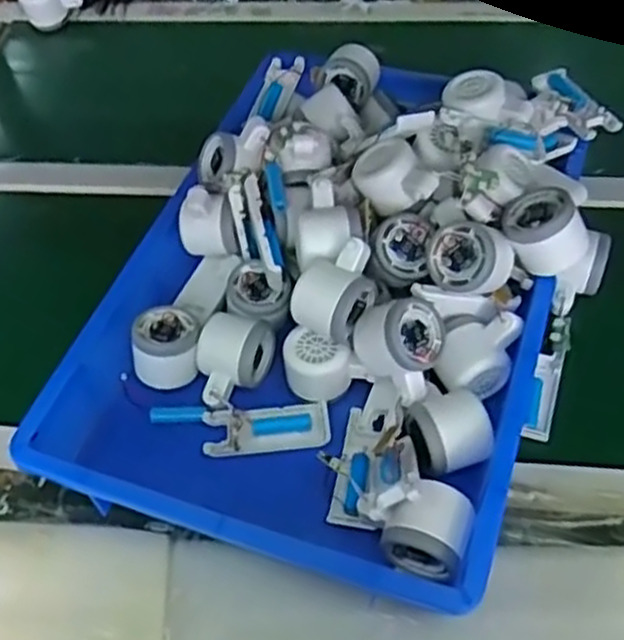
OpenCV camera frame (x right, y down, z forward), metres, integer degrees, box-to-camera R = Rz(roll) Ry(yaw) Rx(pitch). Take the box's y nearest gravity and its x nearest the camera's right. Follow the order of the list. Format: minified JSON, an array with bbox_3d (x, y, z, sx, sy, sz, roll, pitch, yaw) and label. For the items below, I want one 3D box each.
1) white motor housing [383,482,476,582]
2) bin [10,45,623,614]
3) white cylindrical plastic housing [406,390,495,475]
[{"bbox_3d":[0.084,0.155,0.551,0.057,0.059,0.052,19,56,17],"label":"white motor housing"},{"bbox_3d":[0.040,-0.052,0.676,0.382,0.128,0.517,14,55,14],"label":"bin"},{"bbox_3d":[0.109,0.091,0.600,0.058,0.048,0.059,-14,53,-7],"label":"white cylindrical plastic housing"}]

